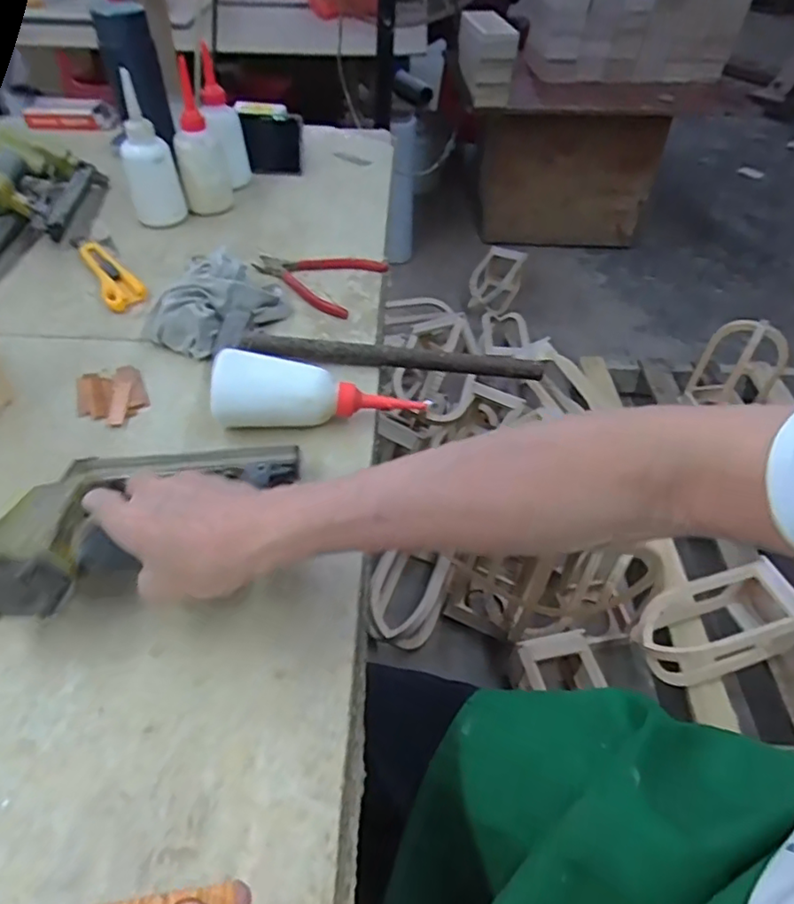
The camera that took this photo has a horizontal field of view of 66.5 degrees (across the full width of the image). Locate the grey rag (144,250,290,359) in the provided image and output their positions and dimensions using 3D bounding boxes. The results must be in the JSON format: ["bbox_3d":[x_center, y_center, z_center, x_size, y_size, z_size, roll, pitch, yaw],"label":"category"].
[{"bbox_3d":[-0.177,-0.151,0.615,0.103,0.049,0.135,27,51,21],"label":"grey rag"}]

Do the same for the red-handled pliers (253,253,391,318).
[{"bbox_3d":[-0.098,-0.200,0.685,0.142,0.016,0.101,20,49,16],"label":"red-handled pliers"}]

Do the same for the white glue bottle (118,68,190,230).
[{"bbox_3d":[-0.298,-0.350,0.728,0.049,0.146,0.049,21,49,17],"label":"white glue bottle"}]

